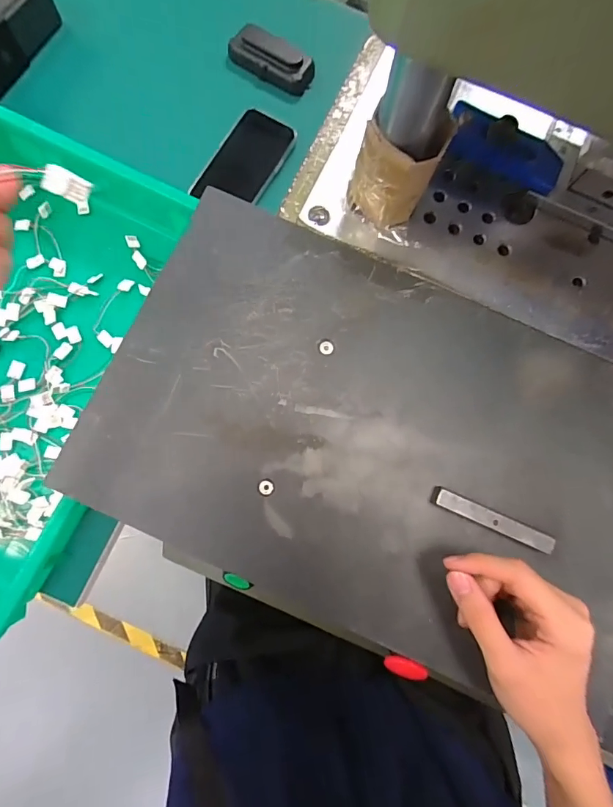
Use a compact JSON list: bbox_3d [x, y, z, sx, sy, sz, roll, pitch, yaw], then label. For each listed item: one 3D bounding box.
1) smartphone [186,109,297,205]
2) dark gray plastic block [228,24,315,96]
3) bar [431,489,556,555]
[{"bbox_3d":[-0.071,-0.287,0.499,0.076,0.011,0.132,26,79,2],"label":"smartphone"},{"bbox_3d":[-0.045,-0.425,0.522,0.105,0.022,0.047,29,79,3],"label":"dark gray plastic block"},{"bbox_3d":[0.150,0.095,0.347,0.097,0.024,0.013,24,82,1],"label":"bar"}]

